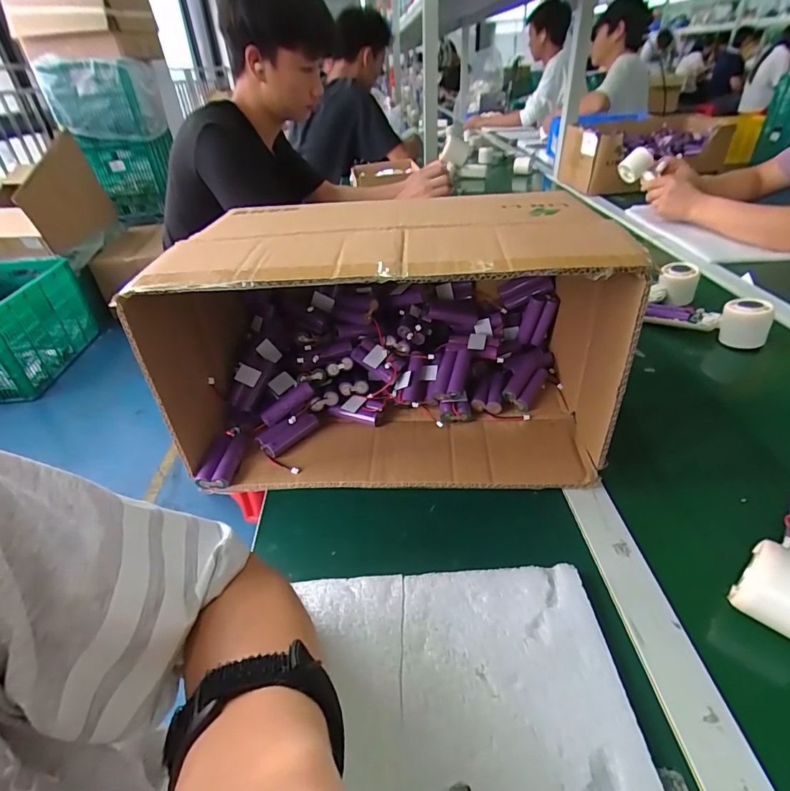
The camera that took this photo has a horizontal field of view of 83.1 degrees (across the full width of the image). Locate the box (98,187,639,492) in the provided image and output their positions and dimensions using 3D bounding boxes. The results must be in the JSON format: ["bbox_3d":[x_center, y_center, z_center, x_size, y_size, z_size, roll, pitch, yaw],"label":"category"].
[{"bbox_3d":[0.006,-0.063,0.484,0.429,0.241,0.252,-2,38,5],"label":"box"}]

